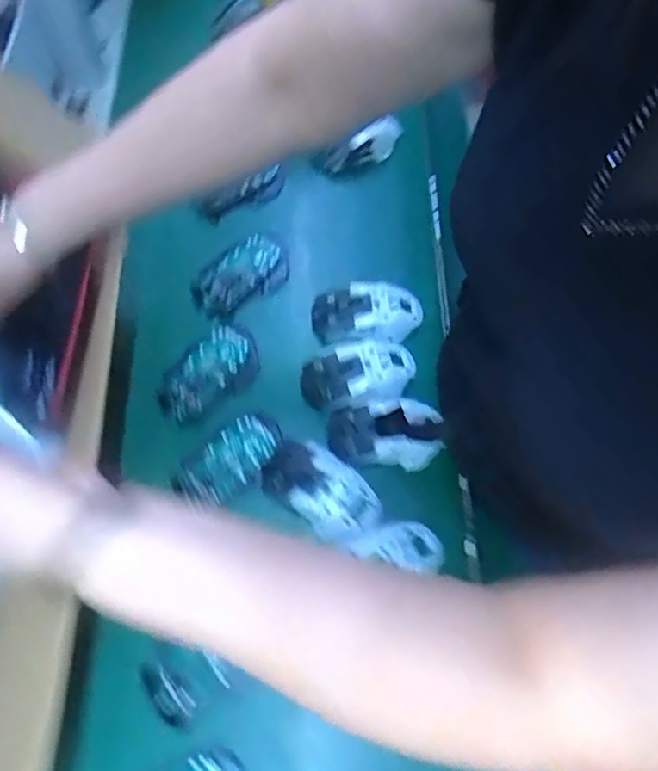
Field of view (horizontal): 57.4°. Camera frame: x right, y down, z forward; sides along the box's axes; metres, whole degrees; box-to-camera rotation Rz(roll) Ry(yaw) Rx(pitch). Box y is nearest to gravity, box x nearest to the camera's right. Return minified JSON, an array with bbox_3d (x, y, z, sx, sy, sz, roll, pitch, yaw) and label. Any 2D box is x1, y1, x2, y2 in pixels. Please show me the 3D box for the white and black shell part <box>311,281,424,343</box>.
[{"bbox_3d":[0.041,-0.080,0.635,0.118,0.029,0.070,-4,67,-3],"label":"white and black shell part"}]

